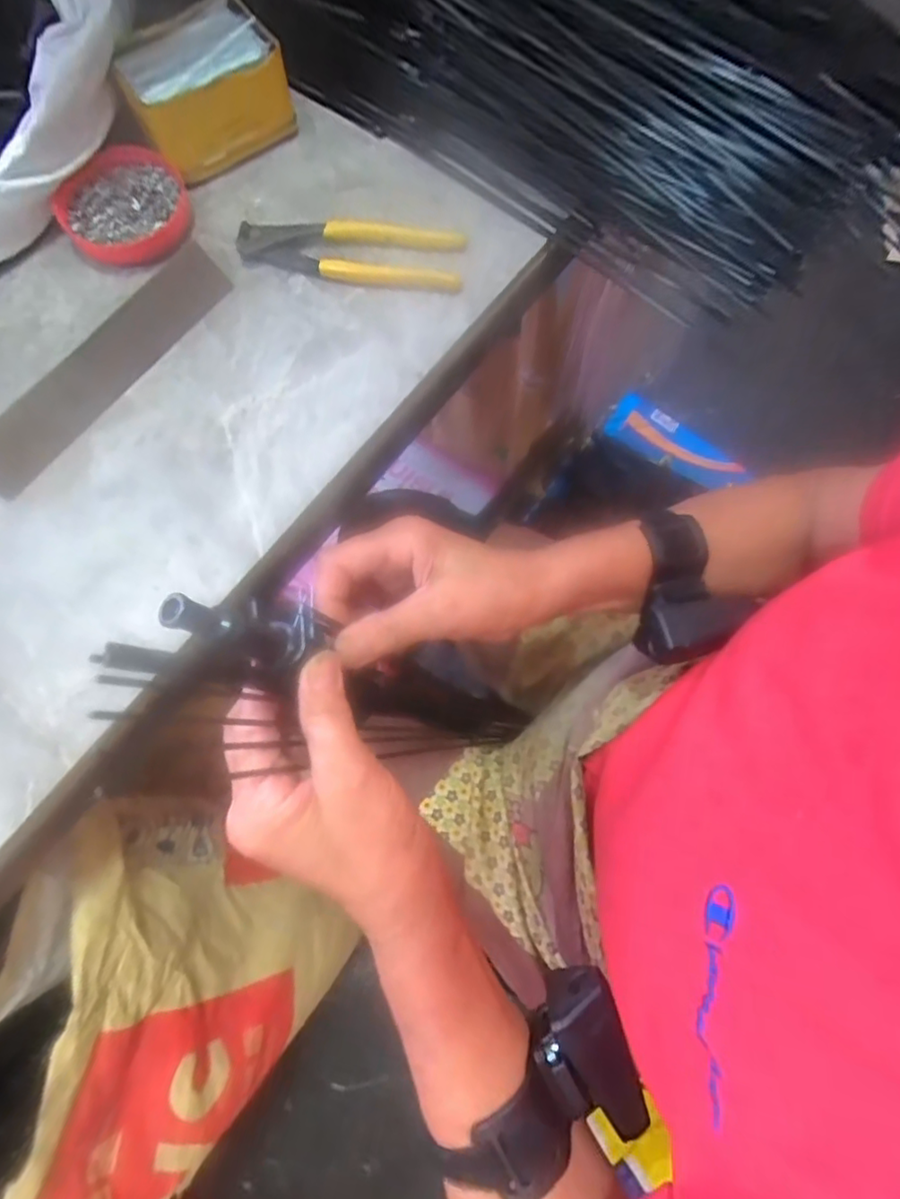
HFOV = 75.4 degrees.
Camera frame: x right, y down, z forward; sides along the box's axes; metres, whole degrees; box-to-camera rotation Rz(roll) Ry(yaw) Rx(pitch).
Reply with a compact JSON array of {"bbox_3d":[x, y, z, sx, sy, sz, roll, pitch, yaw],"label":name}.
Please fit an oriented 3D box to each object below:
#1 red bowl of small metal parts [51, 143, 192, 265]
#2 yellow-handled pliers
[{"bbox_3d":[-0.249,-0.300,0.445,0.090,0.022,0.096,0,76,-1],"label":"red bowl of small metal parts"},{"bbox_3d":[-0.075,-0.256,0.434,0.166,0.023,0.050,4,76,0],"label":"yellow-handled pliers"}]

